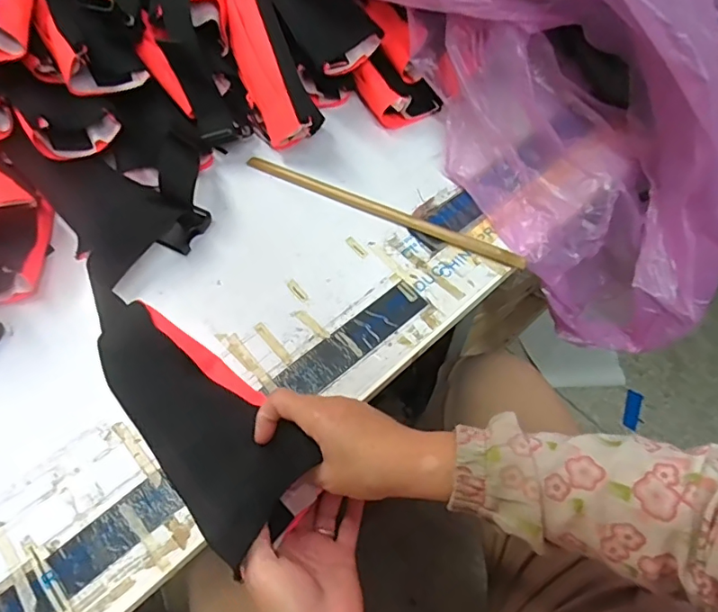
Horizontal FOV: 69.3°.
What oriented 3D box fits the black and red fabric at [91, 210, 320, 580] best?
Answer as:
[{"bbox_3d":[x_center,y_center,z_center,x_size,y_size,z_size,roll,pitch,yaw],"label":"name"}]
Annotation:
[{"bbox_3d":[-0.146,0.059,0.434,0.098,0.054,0.286,-34,73,-18],"label":"black and red fabric"}]

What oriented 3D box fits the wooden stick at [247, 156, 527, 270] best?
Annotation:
[{"bbox_3d":[0.022,-0.109,0.584,0.334,0.008,0.018,23,63,13],"label":"wooden stick"}]

